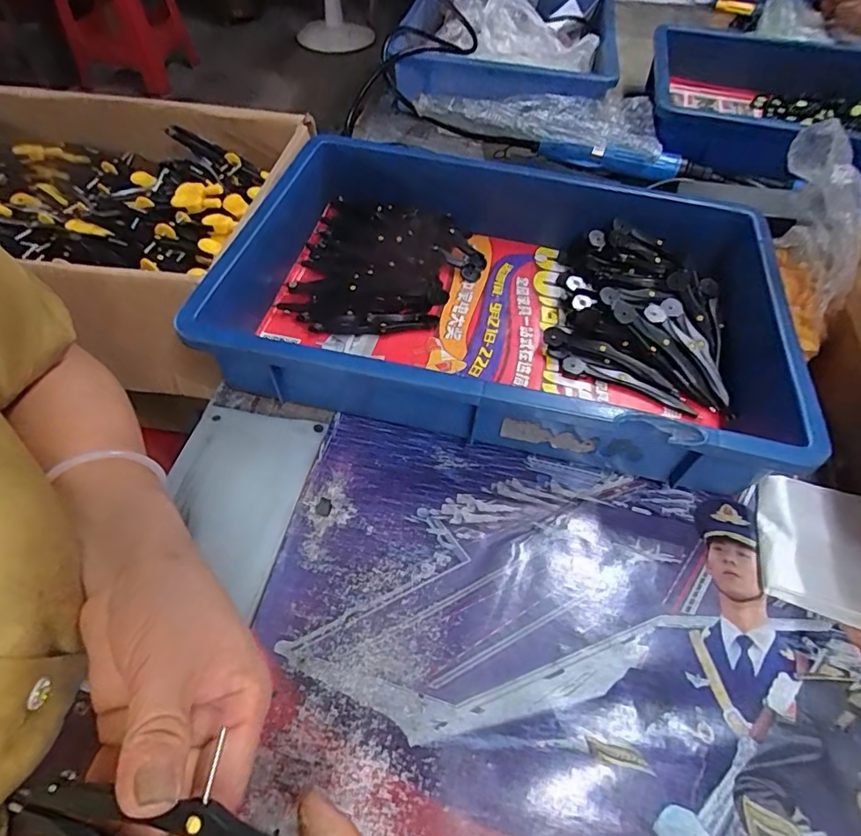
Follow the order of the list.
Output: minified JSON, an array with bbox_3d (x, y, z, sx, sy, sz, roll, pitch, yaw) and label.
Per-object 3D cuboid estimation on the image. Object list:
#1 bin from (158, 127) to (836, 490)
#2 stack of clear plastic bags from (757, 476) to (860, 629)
[{"bbox_3d":[0.065,-0.105,0.449,0.452,0.082,0.291,12,55,6],"label":"bin"},{"bbox_3d":[0.269,0.089,0.358,0.076,0.016,0.092,15,55,8],"label":"stack of clear plastic bags"}]

